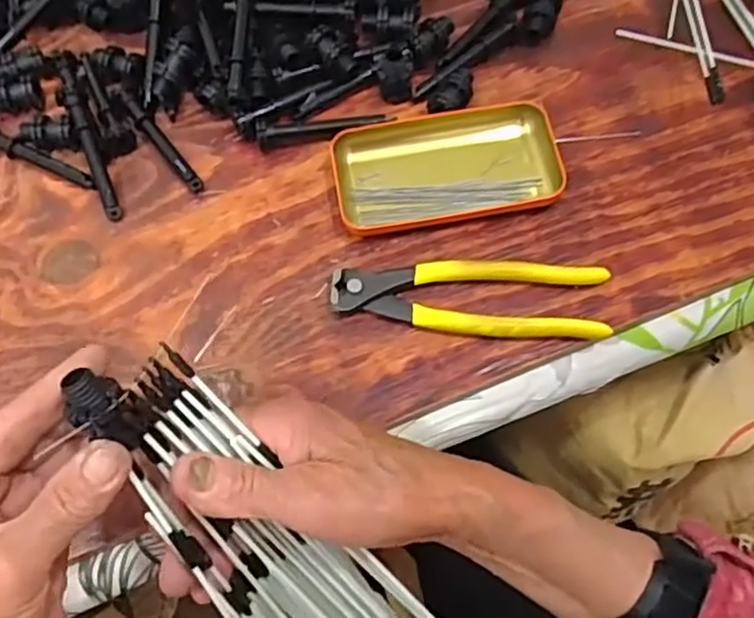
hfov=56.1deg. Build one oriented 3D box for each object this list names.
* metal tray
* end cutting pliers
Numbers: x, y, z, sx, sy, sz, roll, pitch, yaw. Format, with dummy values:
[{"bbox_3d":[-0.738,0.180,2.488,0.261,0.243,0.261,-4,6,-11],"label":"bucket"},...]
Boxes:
[{"bbox_3d":[0.044,-0.094,0.461,0.140,0.021,0.075,-10,65,-2],"label":"metal tray"},{"bbox_3d":[0.056,-0.006,0.424,0.161,0.017,0.045,1,65,3],"label":"end cutting pliers"}]

